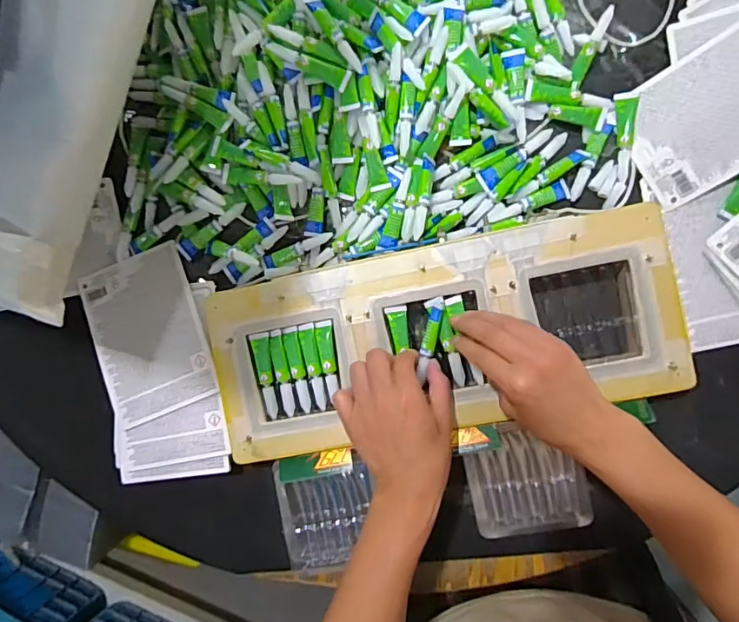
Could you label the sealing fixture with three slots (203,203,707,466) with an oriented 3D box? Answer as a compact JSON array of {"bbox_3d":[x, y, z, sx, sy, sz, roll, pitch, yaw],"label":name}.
[{"bbox_3d":[0.062,0.025,0.465,0.418,0.018,0.165,-12,89,7],"label":"sealing fixture with three slots"}]

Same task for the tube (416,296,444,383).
[{"bbox_3d":[0.055,0.021,0.460,0.016,0.019,0.069,11,88,5],"label":"tube"}]

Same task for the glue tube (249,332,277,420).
[{"bbox_3d":[-0.100,0.062,0.487,0.018,0.006,0.083,-12,87,7],"label":"glue tube"}]

